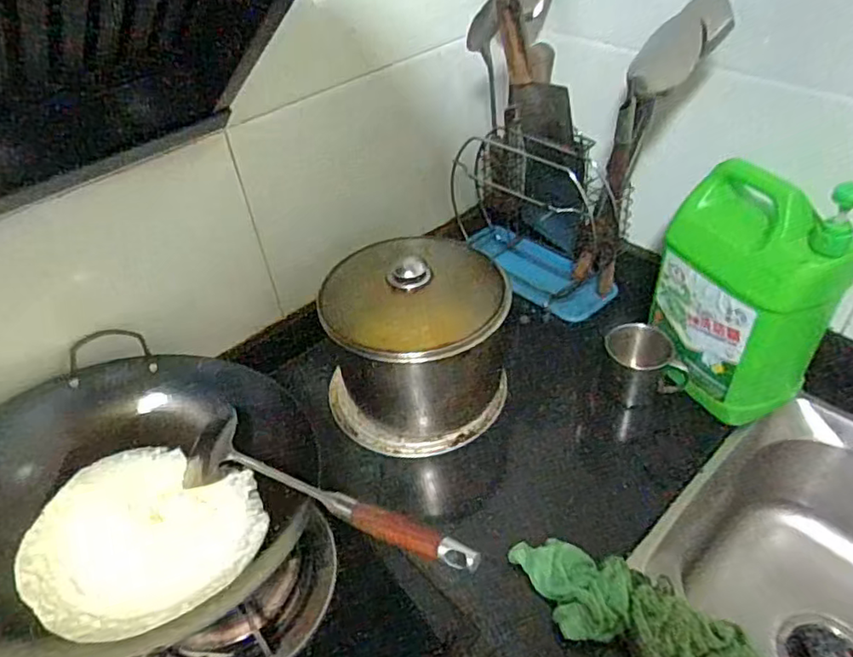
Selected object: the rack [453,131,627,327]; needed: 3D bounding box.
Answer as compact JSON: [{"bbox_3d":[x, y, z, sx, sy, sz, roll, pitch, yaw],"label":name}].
[{"bbox_3d":[0.170,-0.180,0.914,0.121,0.242,0.282,-28,47,-23],"label":"rack"}]

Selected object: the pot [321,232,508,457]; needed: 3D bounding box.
[{"bbox_3d":[-0.012,0.015,0.788,0.223,0.213,0.219,-3,42,3],"label":"pot"}]

